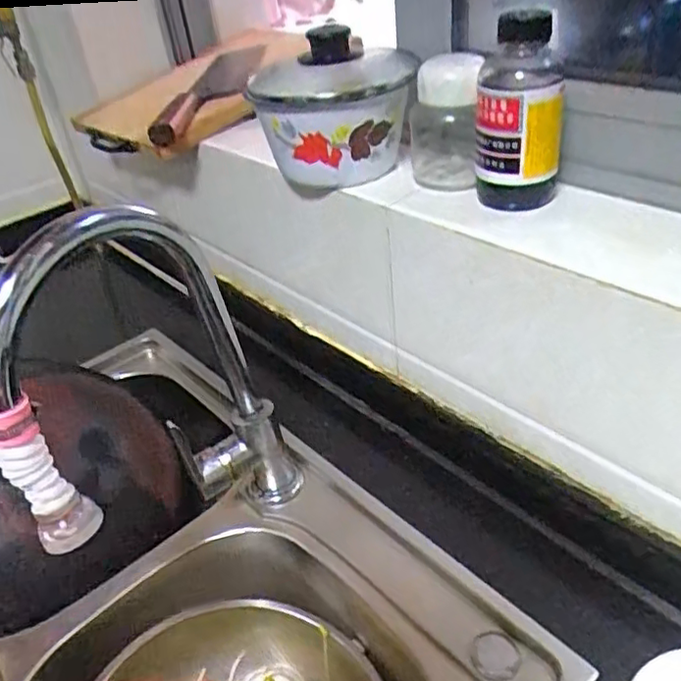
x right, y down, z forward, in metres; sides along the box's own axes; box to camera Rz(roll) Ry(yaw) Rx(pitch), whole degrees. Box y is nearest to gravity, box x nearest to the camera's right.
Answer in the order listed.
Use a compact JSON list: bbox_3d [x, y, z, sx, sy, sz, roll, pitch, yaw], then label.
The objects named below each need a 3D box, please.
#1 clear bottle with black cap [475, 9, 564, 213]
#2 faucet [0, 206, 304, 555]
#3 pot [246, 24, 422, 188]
[{"bbox_3d":[0.141,-0.175,0.489,0.064,0.147,0.055,3,37,13],"label":"clear bottle with black cap"},{"bbox_3d":[-0.146,0.070,0.511,0.072,0.368,0.248,17,43,30],"label":"faucet"},{"bbox_3d":[-0.006,-0.221,0.597,0.149,0.134,0.140,-5,36,3],"label":"pot"}]

